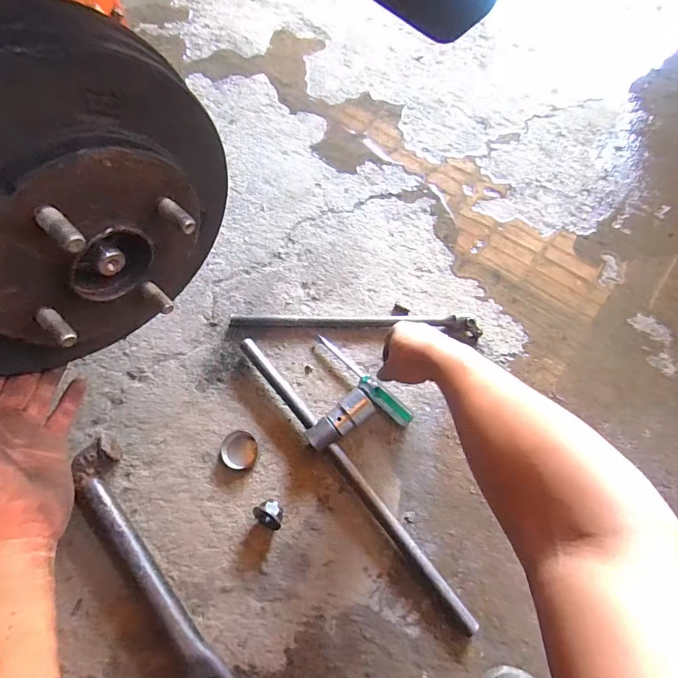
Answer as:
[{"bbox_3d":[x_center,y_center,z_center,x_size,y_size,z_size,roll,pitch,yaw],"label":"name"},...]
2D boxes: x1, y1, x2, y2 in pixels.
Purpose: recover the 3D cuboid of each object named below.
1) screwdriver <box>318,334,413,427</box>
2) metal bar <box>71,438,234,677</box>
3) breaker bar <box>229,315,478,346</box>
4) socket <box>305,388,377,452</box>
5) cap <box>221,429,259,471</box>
[{"bbox_3d":[0.033,0.059,0.596,0.175,0.025,0.022,42,75,12],"label":"screwdriver"},{"bbox_3d":[-0.230,0.281,0.507,0.061,0.039,0.340,-32,75,-11],"label":"metal bar"},{"bbox_3d":[0.026,-0.025,0.624,0.370,0.031,0.034,4,71,0],"label":"breaker bar"},{"bbox_3d":[0.002,0.111,0.567,0.097,0.044,0.039,-36,76,-12],"label":"socket"},{"bbox_3d":[-0.134,0.151,0.566,0.051,0.006,0.050,0,71,-1],"label":"cap"}]

